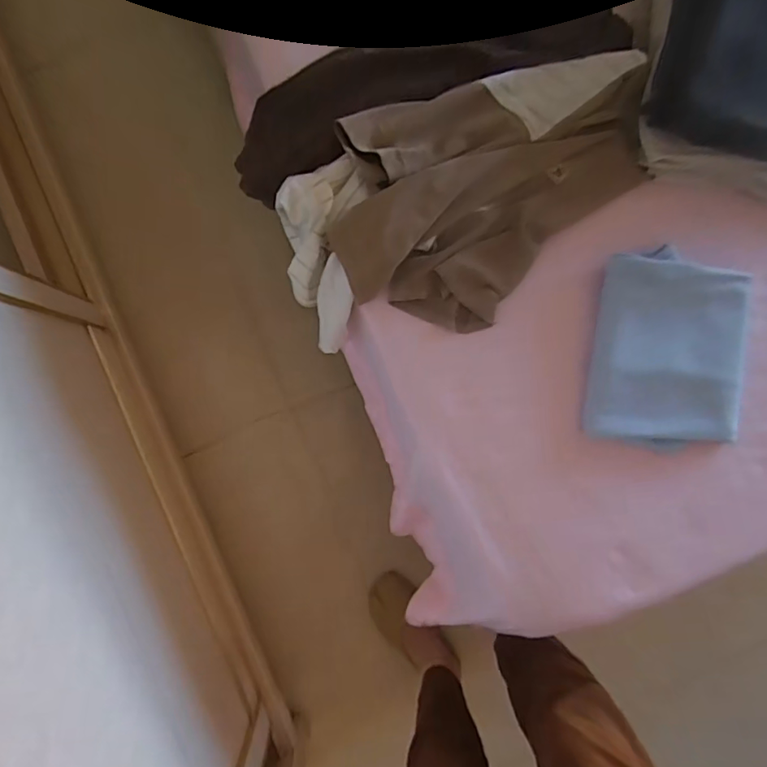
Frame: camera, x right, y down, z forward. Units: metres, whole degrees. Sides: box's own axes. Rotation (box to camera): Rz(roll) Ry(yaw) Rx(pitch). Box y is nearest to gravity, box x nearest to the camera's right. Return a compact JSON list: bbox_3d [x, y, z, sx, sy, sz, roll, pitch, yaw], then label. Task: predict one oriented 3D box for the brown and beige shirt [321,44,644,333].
[{"bbox_3d":[0.121,-0.213,0.565,0.366,0.045,0.242,-28,90,-5],"label":"brown and beige shirt"}]

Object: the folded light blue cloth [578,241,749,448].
[{"bbox_3d":[0.311,-0.037,0.568,0.170,0.037,0.205,6,87,-4],"label":"folded light blue cloth"}]

